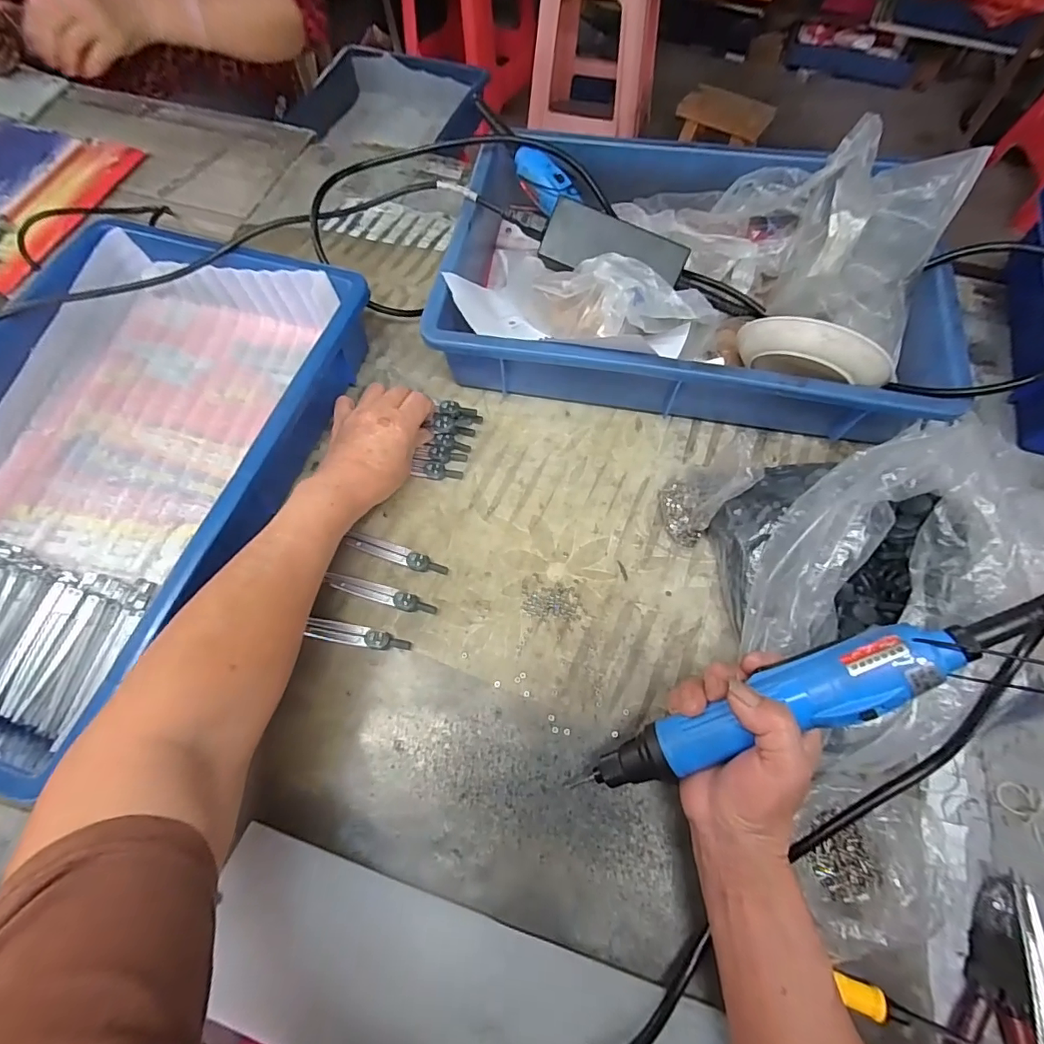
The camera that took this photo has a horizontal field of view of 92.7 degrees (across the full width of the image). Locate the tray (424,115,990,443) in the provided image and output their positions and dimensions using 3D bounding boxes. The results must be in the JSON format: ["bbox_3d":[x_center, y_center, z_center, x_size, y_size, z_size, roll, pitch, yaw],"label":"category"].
[{"bbox_3d":[0.151,-0.236,0.457,0.427,0.148,0.275,10,66,4],"label":"tray"}]

